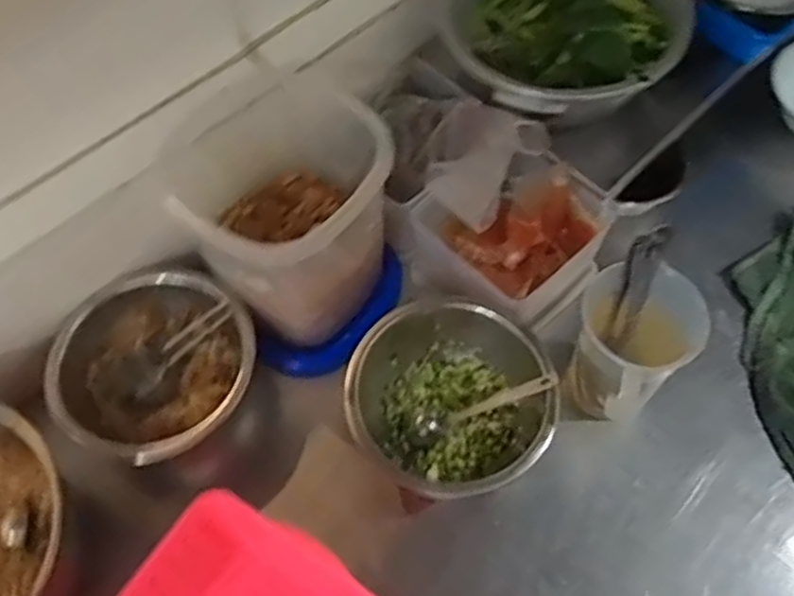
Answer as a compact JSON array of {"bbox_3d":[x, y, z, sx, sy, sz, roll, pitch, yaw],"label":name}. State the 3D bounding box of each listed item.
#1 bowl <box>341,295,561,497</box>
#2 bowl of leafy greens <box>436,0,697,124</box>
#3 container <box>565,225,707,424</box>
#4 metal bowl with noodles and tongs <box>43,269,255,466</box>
[{"bbox_3d":[0.046,0.091,0.620,0.163,0.070,0.157,0,60,1],"label":"bowl"},{"bbox_3d":[0.152,-0.249,0.673,0.211,0.074,0.209,0,60,1],"label":"bowl of leafy greens"},{"bbox_3d":[0.187,0.035,0.596,0.111,0.136,0.091,-38,67,-19],"label":"container"},{"bbox_3d":[-0.213,0.059,0.641,0.163,0.091,0.161,-36,66,-18],"label":"metal bowl with noodles and tongs"}]

